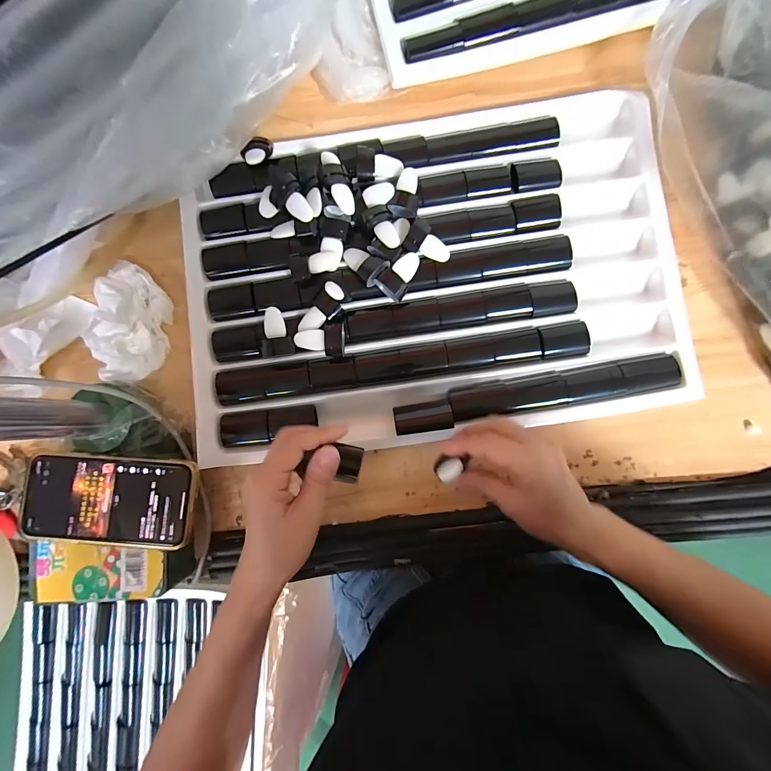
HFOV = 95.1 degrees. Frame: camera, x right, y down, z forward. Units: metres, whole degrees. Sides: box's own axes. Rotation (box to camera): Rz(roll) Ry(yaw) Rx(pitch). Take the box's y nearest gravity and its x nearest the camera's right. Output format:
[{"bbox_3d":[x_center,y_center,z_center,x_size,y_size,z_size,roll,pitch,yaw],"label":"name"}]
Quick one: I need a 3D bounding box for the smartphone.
[{"bbox_3d":[-0.244,0.102,0.312,0.145,0.011,0.076,2,86,1],"label":"smartphone"}]

